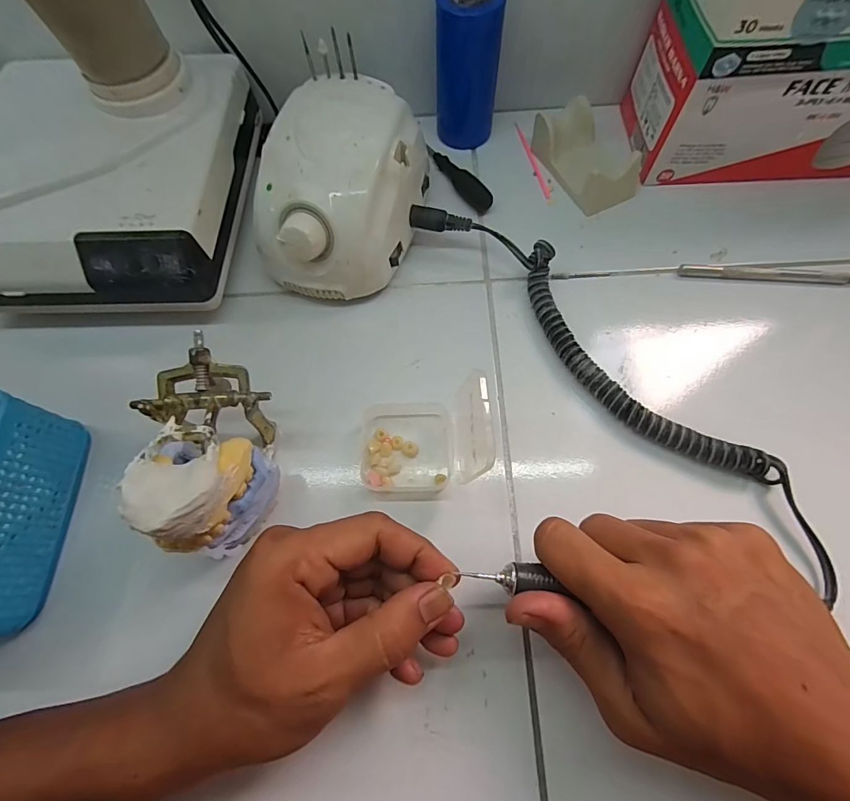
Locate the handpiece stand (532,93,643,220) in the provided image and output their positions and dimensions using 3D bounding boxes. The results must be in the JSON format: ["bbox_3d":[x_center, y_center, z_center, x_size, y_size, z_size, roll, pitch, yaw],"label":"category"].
[{"bbox_3d":[0.136,-0.207,0.350,0.060,0.031,0.093,-25,70,-7],"label":"handpiece stand"}]

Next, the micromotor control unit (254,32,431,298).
[{"bbox_3d":[-0.058,-0.149,0.305,0.101,0.087,0.138,10,69,6],"label":"micromotor control unit"}]

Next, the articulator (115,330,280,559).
[{"bbox_3d":[-0.117,0.027,0.240,0.066,0.078,0.113,-20,69,-6],"label":"articulator"}]

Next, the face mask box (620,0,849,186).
[{"bbox_3d":[0.278,-0.238,0.328,0.208,0.082,0.094,1,68,3],"label":"face mask box"}]

